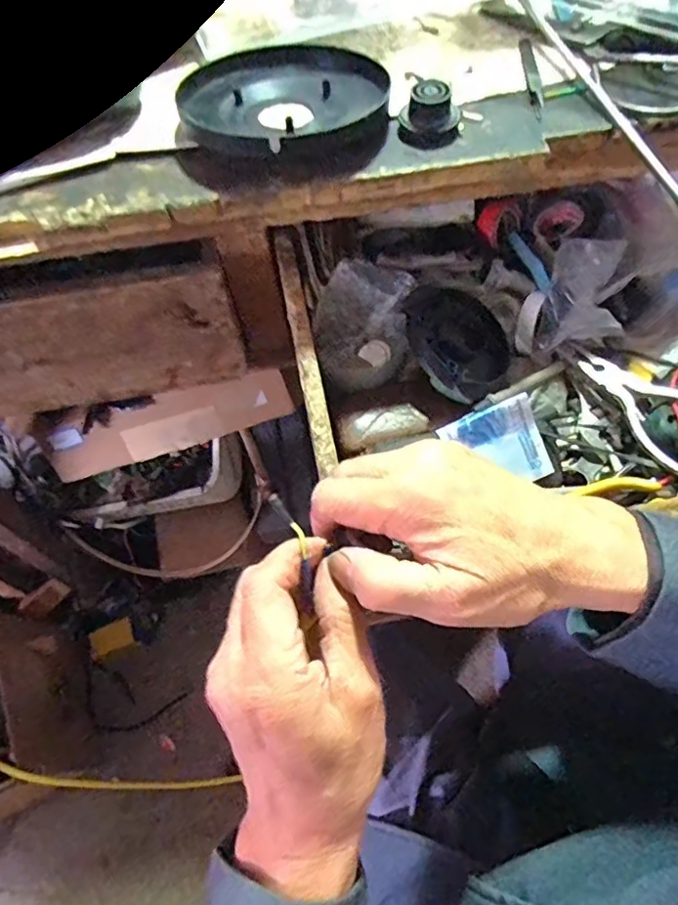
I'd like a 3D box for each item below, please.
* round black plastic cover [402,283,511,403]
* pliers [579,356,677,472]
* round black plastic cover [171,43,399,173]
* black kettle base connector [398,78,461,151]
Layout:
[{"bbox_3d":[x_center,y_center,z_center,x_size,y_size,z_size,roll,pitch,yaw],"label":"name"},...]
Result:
[{"bbox_3d":[0.095,-0.095,0.453,0.095,0.014,0.095,7,67,-17],"label":"round black plastic cover"},{"bbox_3d":[0.243,-0.040,0.432,0.057,0.012,0.121,-38,57,5],"label":"pliers"},{"bbox_3d":[-0.038,-0.239,0.381,0.147,0.017,0.123,21,62,12],"label":"round black plastic cover"},{"bbox_3d":[0.059,-0.219,0.362,0.039,0.026,0.039,8,60,5],"label":"black kettle base connector"}]

